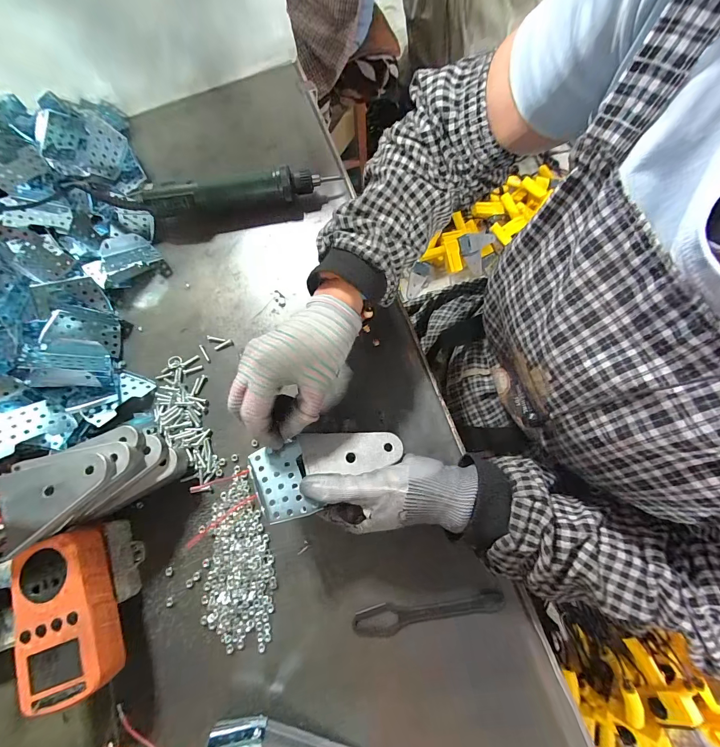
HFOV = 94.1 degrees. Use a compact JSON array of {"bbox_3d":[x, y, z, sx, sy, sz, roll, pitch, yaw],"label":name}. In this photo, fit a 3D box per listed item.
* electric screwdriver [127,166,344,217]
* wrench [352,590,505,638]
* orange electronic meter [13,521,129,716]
[{"bbox_3d":[-0.158,-0.228,0.429,0.252,0.035,0.038,-9,75,1],"label":"electric screwdriver"},{"bbox_3d":[0.065,0.228,0.318,0.142,0.009,0.026,-10,75,1],"label":"wrench"},{"bbox_3d":[-0.252,0.204,0.285,0.066,0.028,0.122,-21,75,-2],"label":"orange electronic meter"}]

